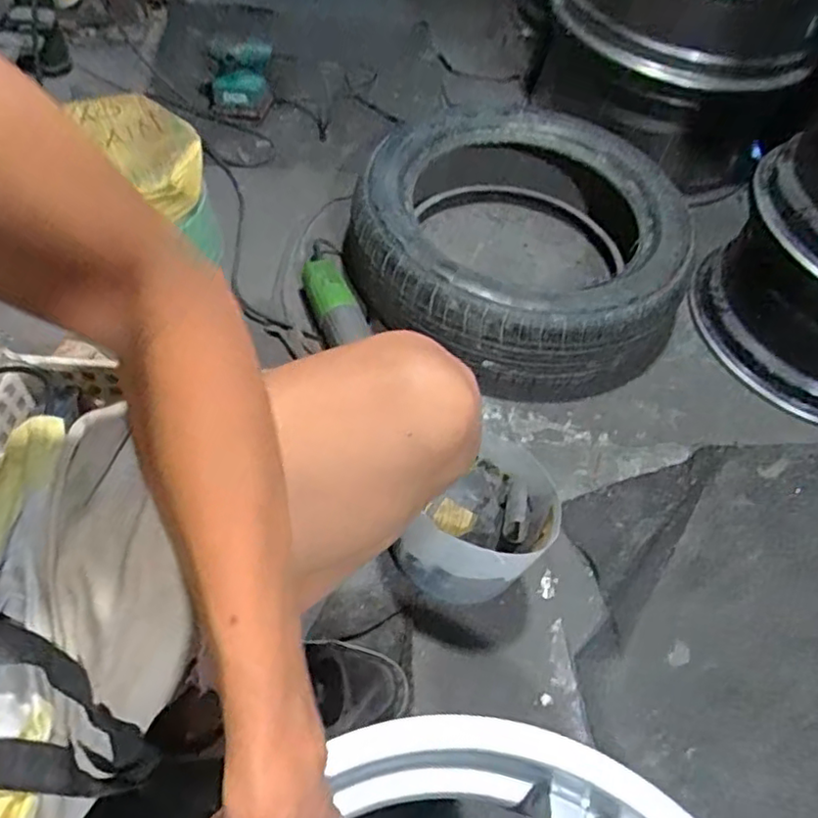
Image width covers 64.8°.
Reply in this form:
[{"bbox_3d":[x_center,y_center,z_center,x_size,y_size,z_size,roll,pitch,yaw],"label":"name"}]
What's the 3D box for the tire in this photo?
[{"bbox_3d":[0.184,-0.286,1.023,0.474,0.158,0.559,18,53,8],"label":"tire"}]

